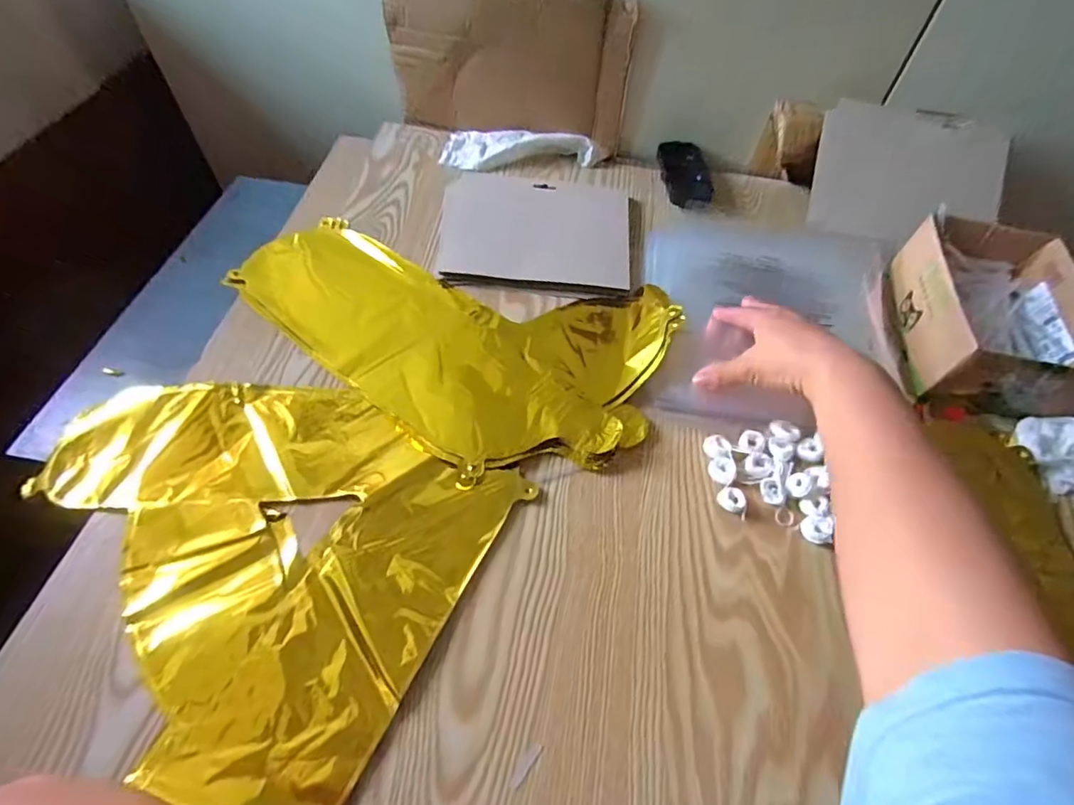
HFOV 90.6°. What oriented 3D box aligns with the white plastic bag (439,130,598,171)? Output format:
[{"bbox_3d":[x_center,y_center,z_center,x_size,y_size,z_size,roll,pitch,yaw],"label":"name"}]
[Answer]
[{"bbox_3d":[-0.022,-0.319,0.657,0.186,0.025,0.062,0,56,-3],"label":"white plastic bag"}]

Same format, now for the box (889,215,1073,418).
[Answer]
[{"bbox_3d":[0.430,-0.088,0.503,0.142,0.061,0.202,10,56,4],"label":"box"}]

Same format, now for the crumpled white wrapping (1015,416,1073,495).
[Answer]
[{"bbox_3d":[0.434,0.045,0.431,0.054,0.025,0.080,-21,60,-17],"label":"crumpled white wrapping"}]

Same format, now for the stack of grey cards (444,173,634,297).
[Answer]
[{"bbox_3d":[-0.002,-0.190,0.580,0.205,0.011,0.169,6,56,1],"label":"stack of grey cards"}]

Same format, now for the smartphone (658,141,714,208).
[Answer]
[{"bbox_3d":[0.180,-0.279,0.645,0.058,0.013,0.112,0,56,-3],"label":"smartphone"}]

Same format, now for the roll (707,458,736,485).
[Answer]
[{"bbox_3d":[0.147,0.055,0.424,0.021,0.006,0.021,26,72,27],"label":"roll"}]

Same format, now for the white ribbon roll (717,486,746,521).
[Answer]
[{"bbox_3d":[0.152,0.077,0.410,0.024,0.009,0.018,30,59,16],"label":"white ribbon roll"}]

